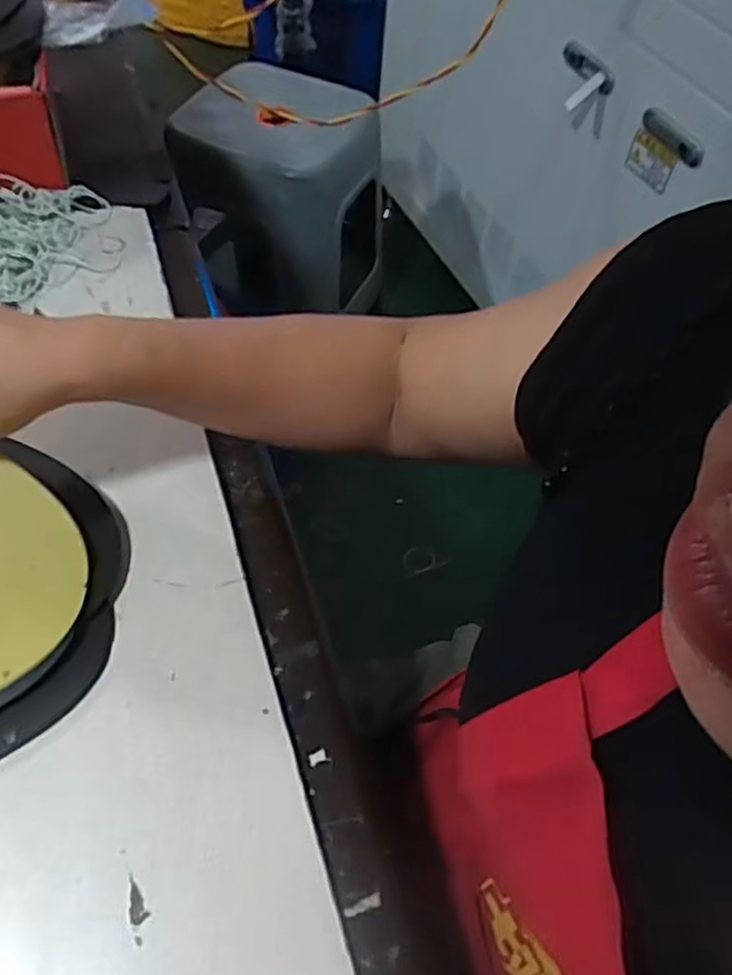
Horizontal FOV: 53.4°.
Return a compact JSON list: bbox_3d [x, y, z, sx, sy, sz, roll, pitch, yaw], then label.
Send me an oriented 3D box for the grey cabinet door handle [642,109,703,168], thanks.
[{"bbox_3d":[0.382,-0.443,0.917,0.017,0.025,0.111,-20,59,-18],"label":"grey cabinet door handle"}]

